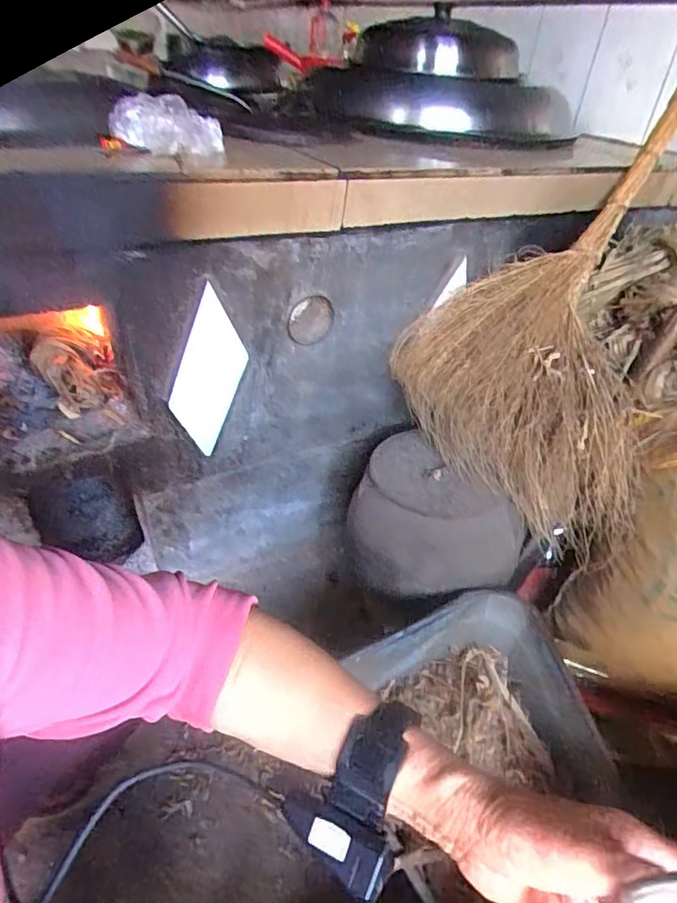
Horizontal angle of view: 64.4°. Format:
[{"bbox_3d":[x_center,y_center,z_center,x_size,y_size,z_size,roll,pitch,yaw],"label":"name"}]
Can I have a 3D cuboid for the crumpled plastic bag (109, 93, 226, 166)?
[{"bbox_3d":[-0.220,-0.420,0.695,0.139,0.065,0.096,-5,39,-14],"label":"crumpled plastic bag"}]

